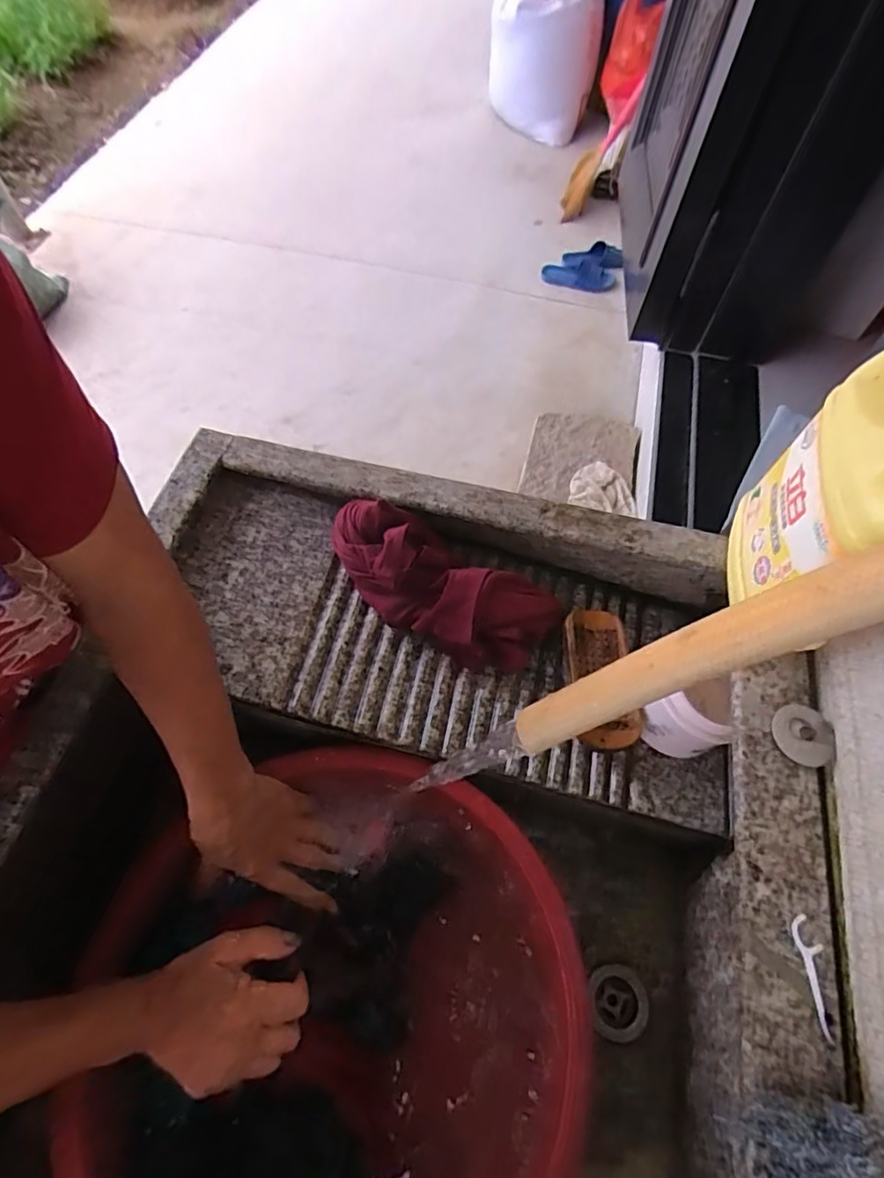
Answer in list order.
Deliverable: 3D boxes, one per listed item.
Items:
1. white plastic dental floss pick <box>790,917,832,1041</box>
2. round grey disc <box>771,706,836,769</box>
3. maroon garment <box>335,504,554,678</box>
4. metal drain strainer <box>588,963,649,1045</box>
[{"bbox_3d":[0.245,0.251,0.366,0.018,0.004,0.067,-3,62,-3],"label":"white plastic dental floss pick"},{"bbox_3d":[0.279,0.112,0.433,0.044,0.010,0.043,1,61,-1],"label":"round grey disc"},{"bbox_3d":[-0.004,-0.004,0.522,0.222,0.068,0.093,31,64,-2],"label":"maroon garment"},{"bbox_3d":[0.169,0.393,0.537,0.053,0.016,0.058,1,61,-1],"label":"metal drain strainer"}]

